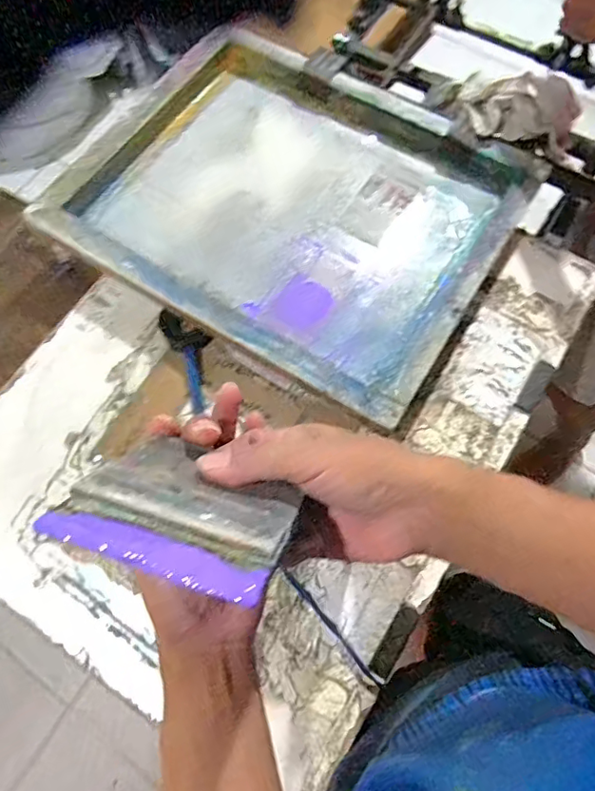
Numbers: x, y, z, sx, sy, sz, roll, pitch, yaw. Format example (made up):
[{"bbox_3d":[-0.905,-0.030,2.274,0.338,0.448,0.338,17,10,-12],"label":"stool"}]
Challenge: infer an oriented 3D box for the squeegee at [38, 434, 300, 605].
[{"bbox_3d":[-0.057,0.057,0.279,0.109,0.092,0.010,15,116,11],"label":"squeegee"}]

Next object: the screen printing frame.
[{"bbox_3d":[-0.004,-0.275,0.761,0.553,0.061,0.461,30,75,10],"label":"screen printing frame"}]

